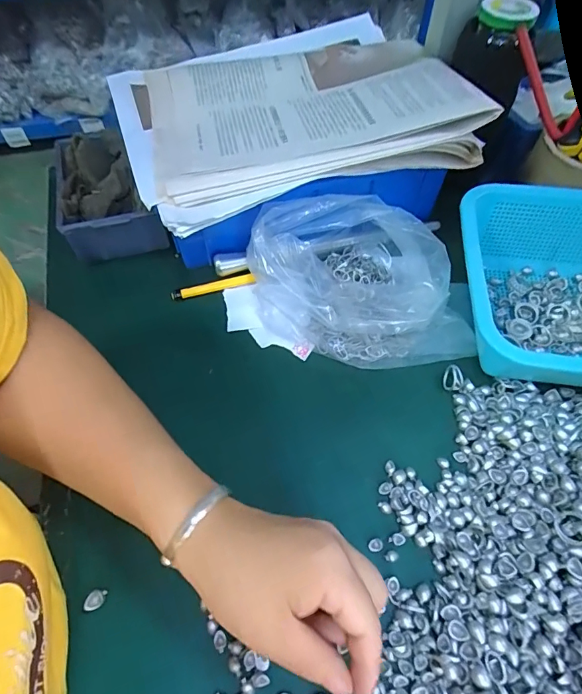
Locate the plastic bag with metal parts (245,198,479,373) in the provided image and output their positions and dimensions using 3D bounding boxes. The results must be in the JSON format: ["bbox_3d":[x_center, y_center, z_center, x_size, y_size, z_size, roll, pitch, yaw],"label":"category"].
[{"bbox_3d":[0.059,-0.058,0.373,0.176,0.076,0.142,-12,58,-7],"label":"plastic bag with metal parts"}]

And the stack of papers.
[{"bbox_3d":[-0.008,-0.227,0.392,0.291,0.039,0.250,-18,59,-11],"label":"stack of papers"}]

